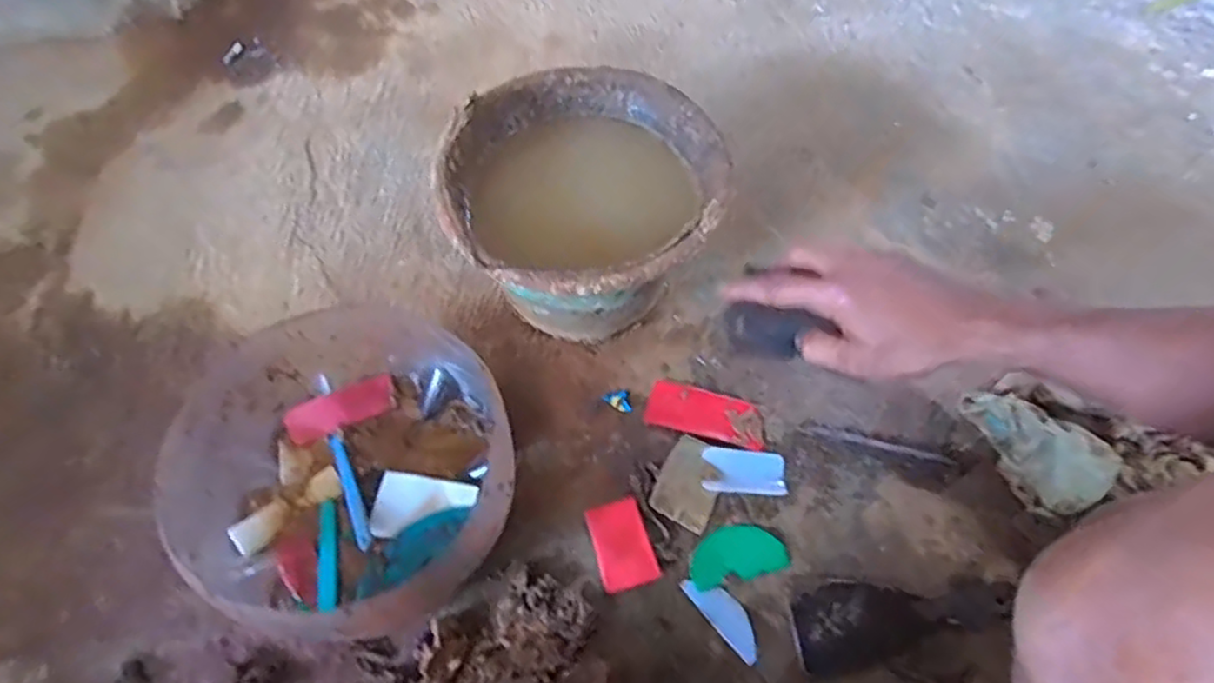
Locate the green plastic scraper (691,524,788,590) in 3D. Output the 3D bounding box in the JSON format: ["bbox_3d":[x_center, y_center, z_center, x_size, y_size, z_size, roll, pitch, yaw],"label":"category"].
[{"bbox_3d":[0.111,0.181,0.583,0.085,0.004,0.044,-10,60,-8],"label":"green plastic scraper"}]

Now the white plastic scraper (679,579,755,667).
[{"bbox_3d":[0.096,0.221,0.557,0.027,0.009,0.076,-35,66,-20],"label":"white plastic scraper"}]

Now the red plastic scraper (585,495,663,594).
[{"bbox_3d":[0.012,0.173,0.585,0.046,0.004,0.073,-20,57,-3],"label":"red plastic scraper"}]

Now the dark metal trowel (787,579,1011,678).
[{"bbox_3d":[0.243,0.217,0.555,0.182,0.023,0.063,-9,60,-7],"label":"dark metal trowel"}]

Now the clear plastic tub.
[{"bbox_3d":[-0.201,0.104,0.549,0.247,0.118,0.240,1,59,-2],"label":"clear plastic tub"}]

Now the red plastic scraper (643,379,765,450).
[{"bbox_3d":[0.095,0.068,0.649,0.111,0.006,0.052,15,53,5],"label":"red plastic scraper"}]

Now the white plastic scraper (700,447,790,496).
[{"bbox_3d":[0.124,0.117,0.616,0.074,0.005,0.040,2,59,-1],"label":"white plastic scraper"}]

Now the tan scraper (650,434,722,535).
[{"bbox_3d":[0.075,0.125,0.612,0.054,0.004,0.077,24,61,12],"label":"tan scraper"}]

